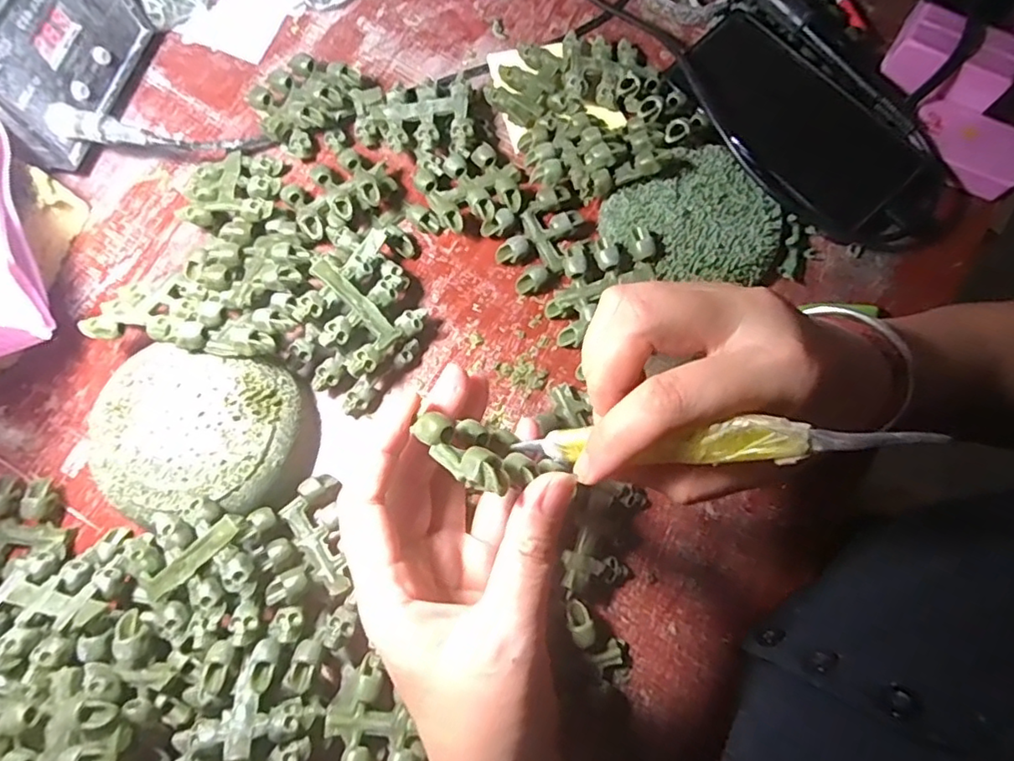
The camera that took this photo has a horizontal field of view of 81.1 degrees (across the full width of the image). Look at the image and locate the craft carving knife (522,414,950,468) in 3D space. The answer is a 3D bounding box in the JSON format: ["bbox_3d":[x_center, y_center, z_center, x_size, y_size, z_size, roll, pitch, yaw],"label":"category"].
[{"bbox_3d":[0.065,0.022,0.211,0.144,0.009,0.013,-6,70,34],"label":"craft carving knife"}]

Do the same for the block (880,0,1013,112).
[{"bbox_3d":[0.284,-0.206,0.378,0.071,0.029,0.043,33,76,8],"label":"block"}]

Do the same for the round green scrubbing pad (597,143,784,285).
[{"bbox_3d":[0.115,-0.094,0.357,0.089,0.015,0.088,0,74,-1],"label":"round green scrubbing pad"}]

